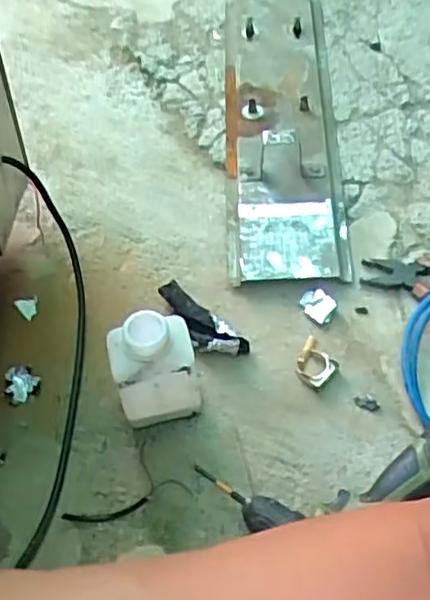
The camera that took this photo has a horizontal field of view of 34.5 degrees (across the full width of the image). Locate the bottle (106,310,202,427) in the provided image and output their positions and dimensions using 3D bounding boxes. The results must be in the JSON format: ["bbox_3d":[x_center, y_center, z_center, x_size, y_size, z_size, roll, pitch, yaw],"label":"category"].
[{"bbox_3d":[-0.060,0.072,0.699,0.083,0.141,0.058,-10,57,-8],"label":"bottle"}]

